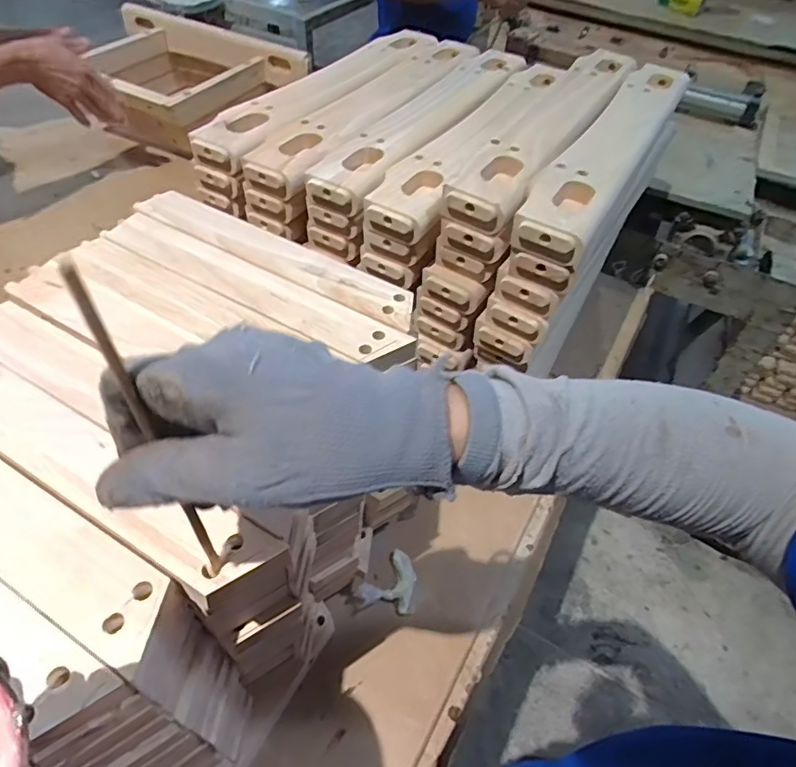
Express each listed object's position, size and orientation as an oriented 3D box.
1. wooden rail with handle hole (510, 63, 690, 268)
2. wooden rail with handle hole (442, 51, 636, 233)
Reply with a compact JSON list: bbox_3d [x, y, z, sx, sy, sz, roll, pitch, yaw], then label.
[{"bbox_3d":[0.248,-0.274,0.597,0.067,0.034,0.494,26,52,17],"label":"wooden rail with handle hole"},{"bbox_3d":[0.183,-0.300,0.615,0.075,0.033,0.459,25,52,16],"label":"wooden rail with handle hole"}]

